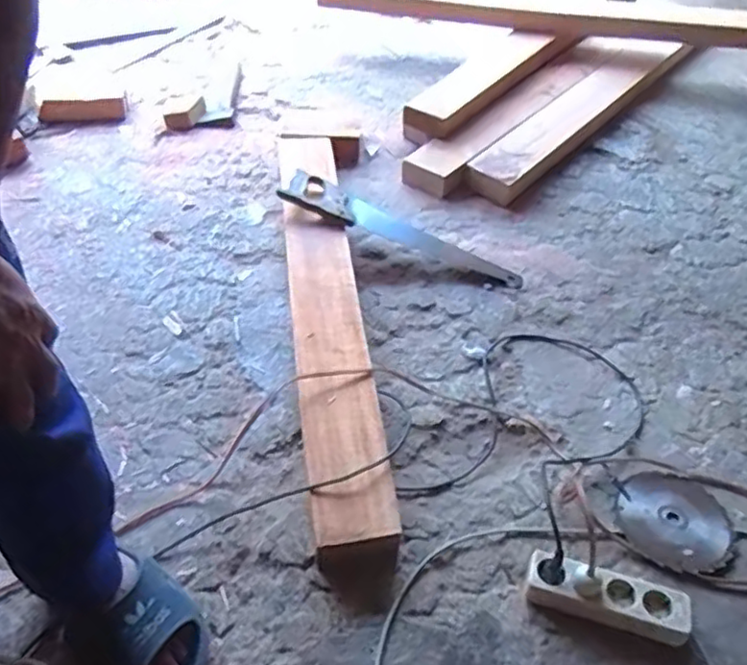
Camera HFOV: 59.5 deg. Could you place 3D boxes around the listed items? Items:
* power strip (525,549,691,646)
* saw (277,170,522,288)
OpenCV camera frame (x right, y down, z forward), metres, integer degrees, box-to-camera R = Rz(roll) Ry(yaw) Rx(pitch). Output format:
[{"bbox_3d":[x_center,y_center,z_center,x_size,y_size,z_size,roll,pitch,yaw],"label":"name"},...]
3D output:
[{"bbox_3d":[0.303,0.343,0.856,0.202,0.048,0.065,15,48,12],"label":"power strip"},{"bbox_3d":[0.060,-0.209,1.361,0.523,0.039,0.124,24,49,2],"label":"saw"}]

